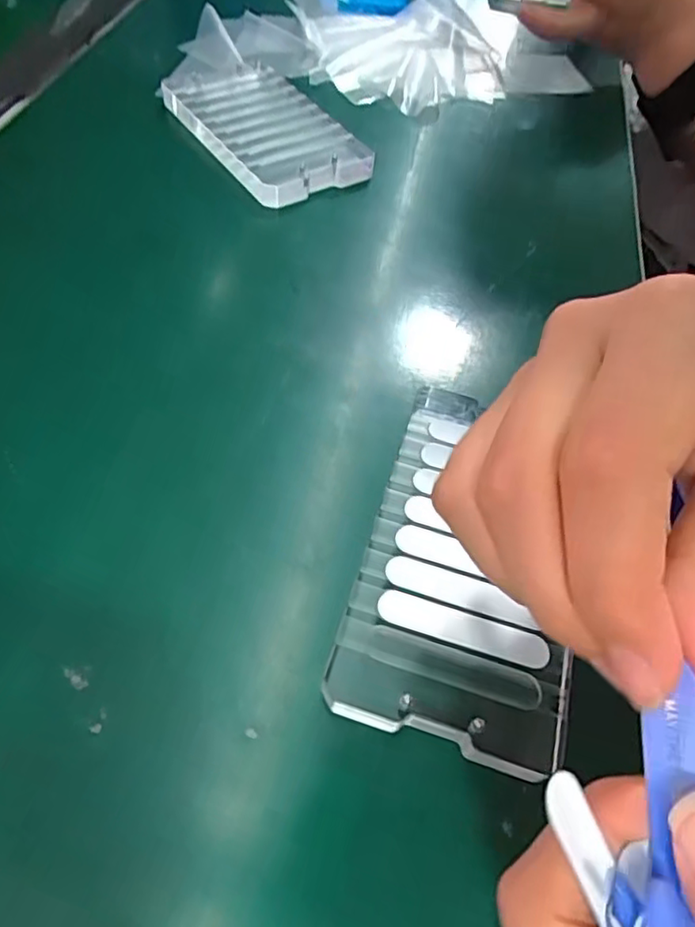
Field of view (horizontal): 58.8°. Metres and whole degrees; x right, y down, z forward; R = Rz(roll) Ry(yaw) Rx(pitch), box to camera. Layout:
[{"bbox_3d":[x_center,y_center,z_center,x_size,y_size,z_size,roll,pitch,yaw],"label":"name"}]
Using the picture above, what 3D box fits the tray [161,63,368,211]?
[{"bbox_3d":[-0.047,-0.187,0.344,0.067,0.012,0.118,-30,63,-23],"label":"tray"}]

